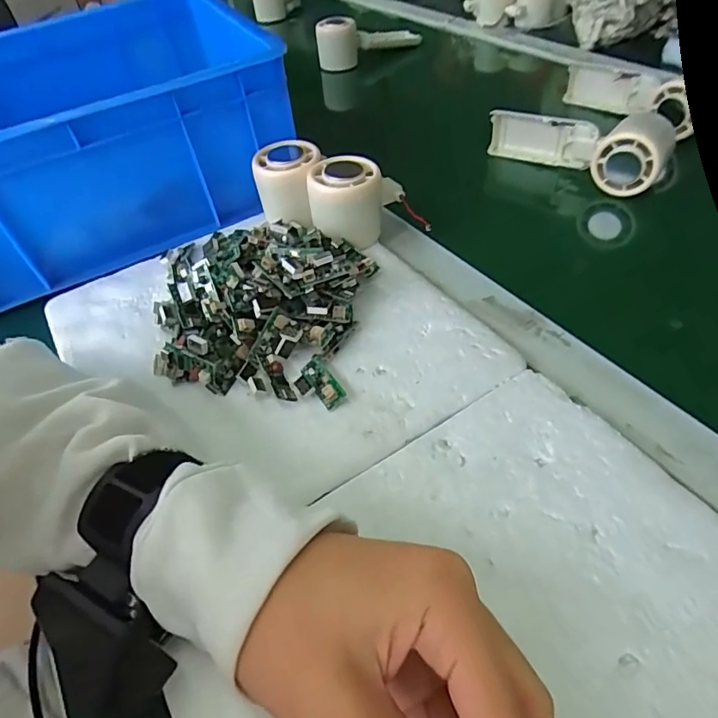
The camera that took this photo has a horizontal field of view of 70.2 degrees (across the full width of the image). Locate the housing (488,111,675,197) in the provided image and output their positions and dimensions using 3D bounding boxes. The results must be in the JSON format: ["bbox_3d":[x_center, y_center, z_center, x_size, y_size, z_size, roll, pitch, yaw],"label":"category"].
[{"bbox_3d":[0.196,-0.199,0.474,0.161,0.052,0.054,21,53,24],"label":"housing"}]

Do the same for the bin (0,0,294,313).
[{"bbox_3d":[-0.248,-0.204,0.466,0.309,0.132,0.265,-22,48,-13],"label":"bin"}]

